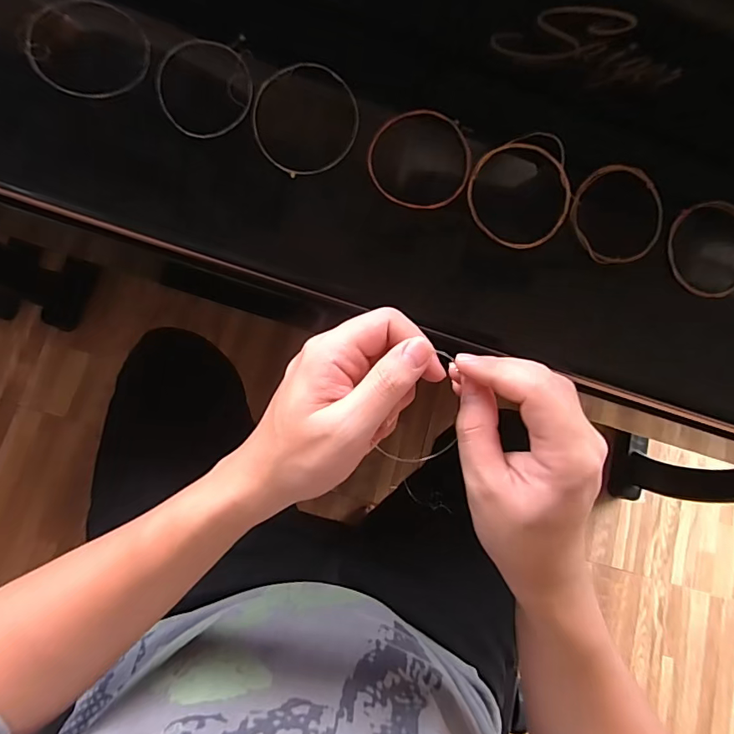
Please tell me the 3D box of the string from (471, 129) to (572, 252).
[{"bbox_3d":[0.111,-0.126,0.340,0.073,0.012,0.078,-22,93,4],"label":"string"}]

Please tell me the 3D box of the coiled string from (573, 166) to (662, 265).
[{"bbox_3d":[0.188,-0.115,0.354,0.074,0.011,0.073,0,89,-6],"label":"coiled string"}]

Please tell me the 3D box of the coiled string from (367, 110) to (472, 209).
[{"bbox_3d":[0.039,-0.150,0.338,0.075,0.008,0.072,0,92,-4],"label":"coiled string"}]

